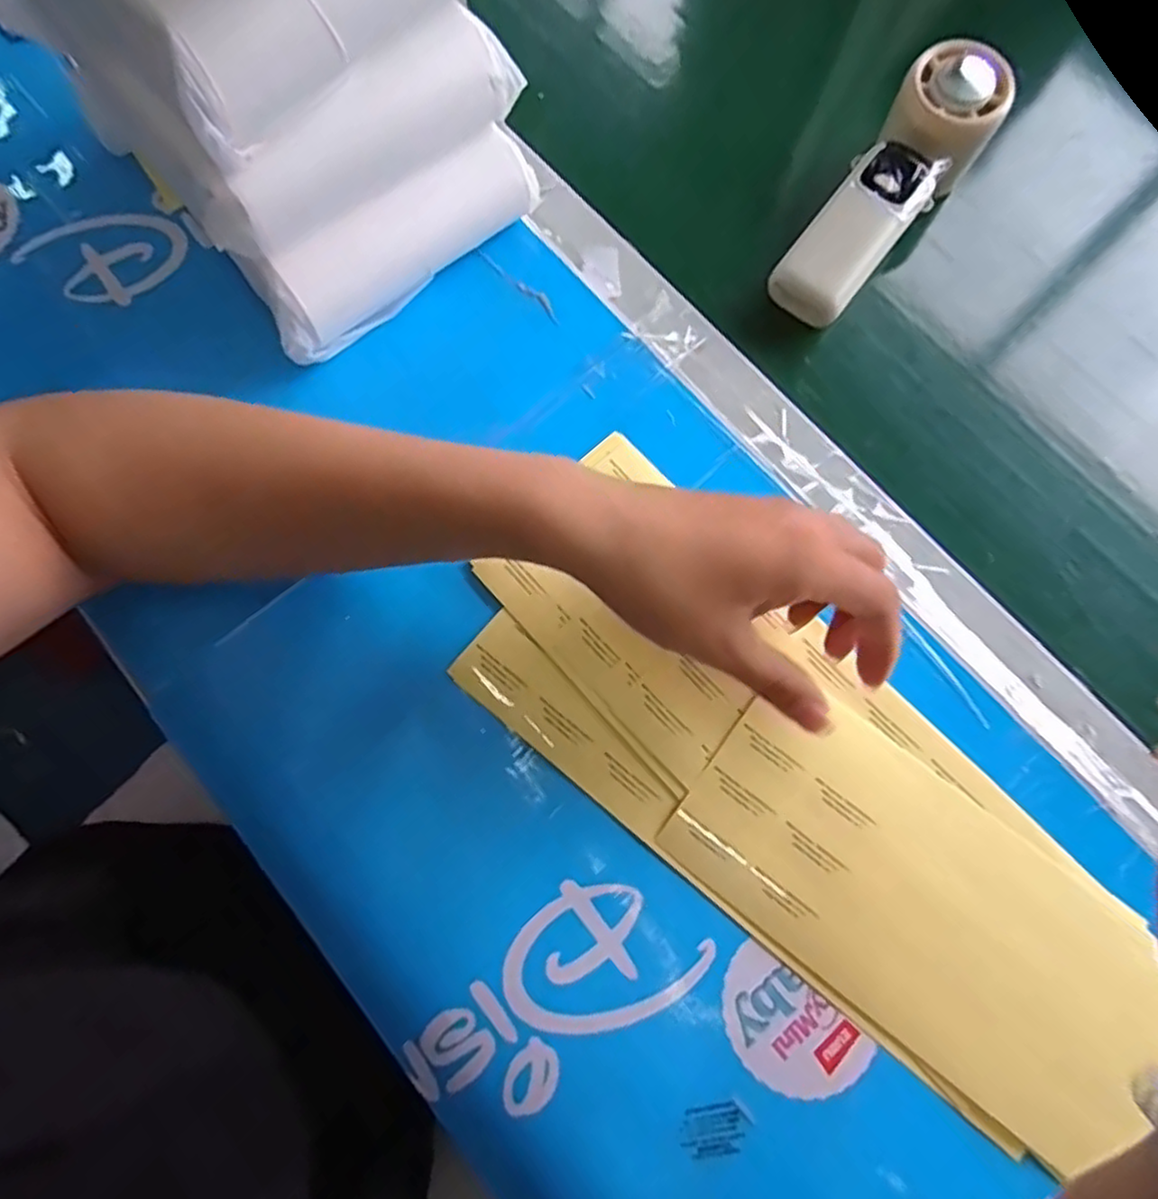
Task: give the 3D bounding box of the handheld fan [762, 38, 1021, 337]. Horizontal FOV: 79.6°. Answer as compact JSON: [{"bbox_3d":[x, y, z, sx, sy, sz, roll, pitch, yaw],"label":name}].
[{"bbox_3d":[0.170,-0.221,0.379,0.054,0.051,0.163,34,79,8],"label":"handheld fan"}]

